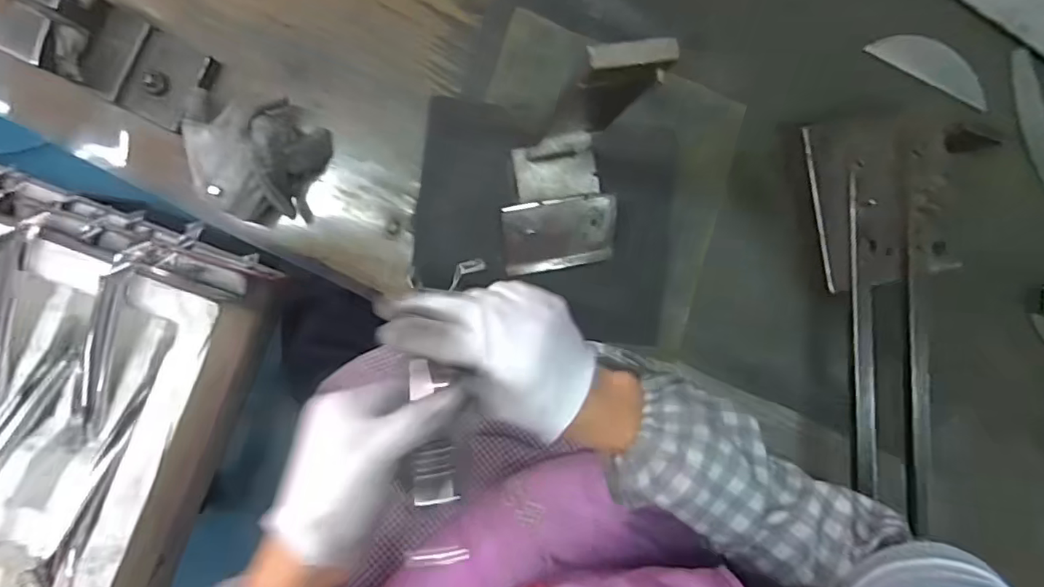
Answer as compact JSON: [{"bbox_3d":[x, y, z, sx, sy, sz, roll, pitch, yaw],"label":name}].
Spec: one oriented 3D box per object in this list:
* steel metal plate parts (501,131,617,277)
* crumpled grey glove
[{"bbox_3d":[0.025,-0.066,0.425,0.087,0.049,0.092,-11,93,-6],"label":"steel metal plate parts"},{"bbox_3d":[-0.190,-0.097,0.400,0.086,0.054,0.091,4,91,-7],"label":"crumpled grey glove"}]

